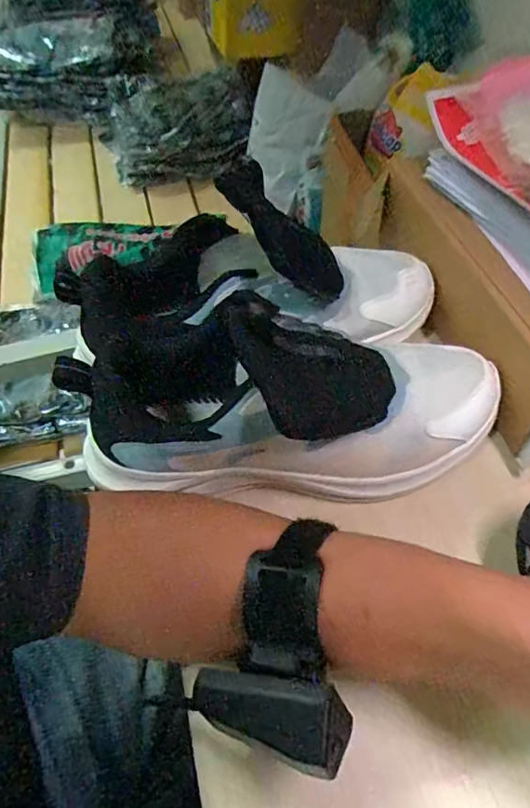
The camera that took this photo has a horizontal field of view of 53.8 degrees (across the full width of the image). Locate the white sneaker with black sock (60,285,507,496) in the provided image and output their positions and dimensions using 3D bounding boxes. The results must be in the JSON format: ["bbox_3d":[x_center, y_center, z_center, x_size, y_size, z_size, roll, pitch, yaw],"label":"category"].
[{"bbox_3d":[0.013,-0.009,0.331,0.264,0.090,0.093,-2,53,1],"label":"white sneaker with black sock"}]

